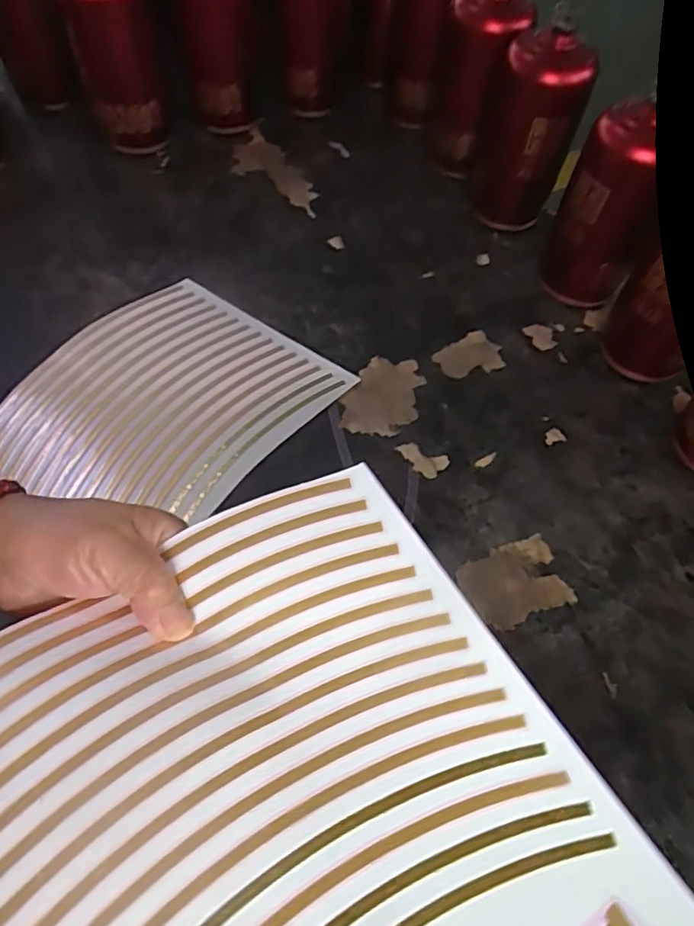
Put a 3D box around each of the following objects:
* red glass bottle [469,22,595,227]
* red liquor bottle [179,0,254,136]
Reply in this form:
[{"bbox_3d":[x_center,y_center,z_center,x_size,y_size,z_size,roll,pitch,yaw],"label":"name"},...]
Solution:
[{"bbox_3d":[0.175,-0.322,0.596,0.078,0.171,0.085,6,58,0],"label":"red glass bottle"},{"bbox_3d":[-0.136,-0.448,0.645,0.073,0.163,0.077,-6,59,-7],"label":"red liquor bottle"}]

